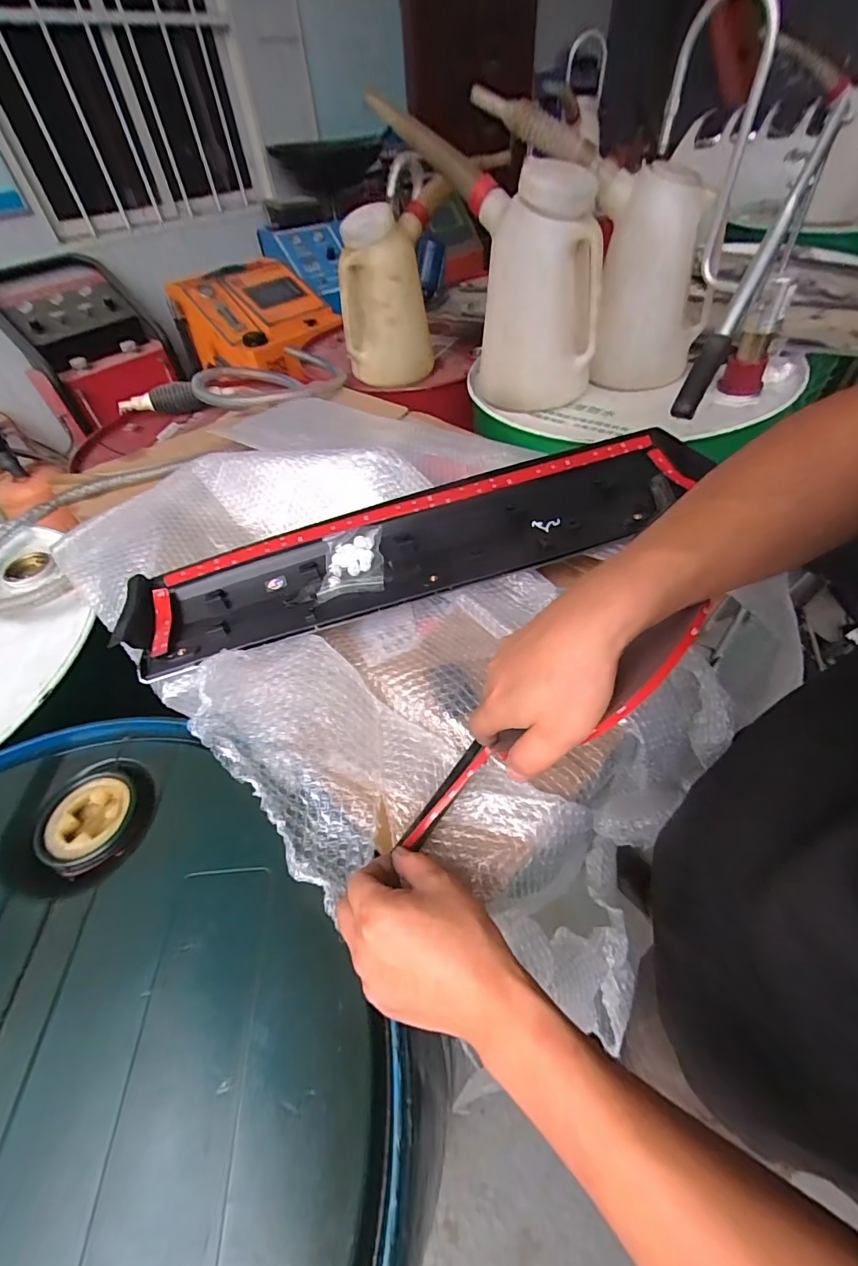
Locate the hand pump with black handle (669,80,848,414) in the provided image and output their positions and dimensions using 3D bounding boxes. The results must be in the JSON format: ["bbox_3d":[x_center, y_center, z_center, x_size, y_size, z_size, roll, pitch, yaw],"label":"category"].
[{"bbox_3d":[0.410,-0.425,0.585,0.048,0.304,0.244,36,62,30],"label":"hand pump with black handle"}]

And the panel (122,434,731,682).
[{"bbox_3d":[-0.001,-0.112,0.570,0.726,0.051,0.155,-17,51,-8],"label":"panel"}]

